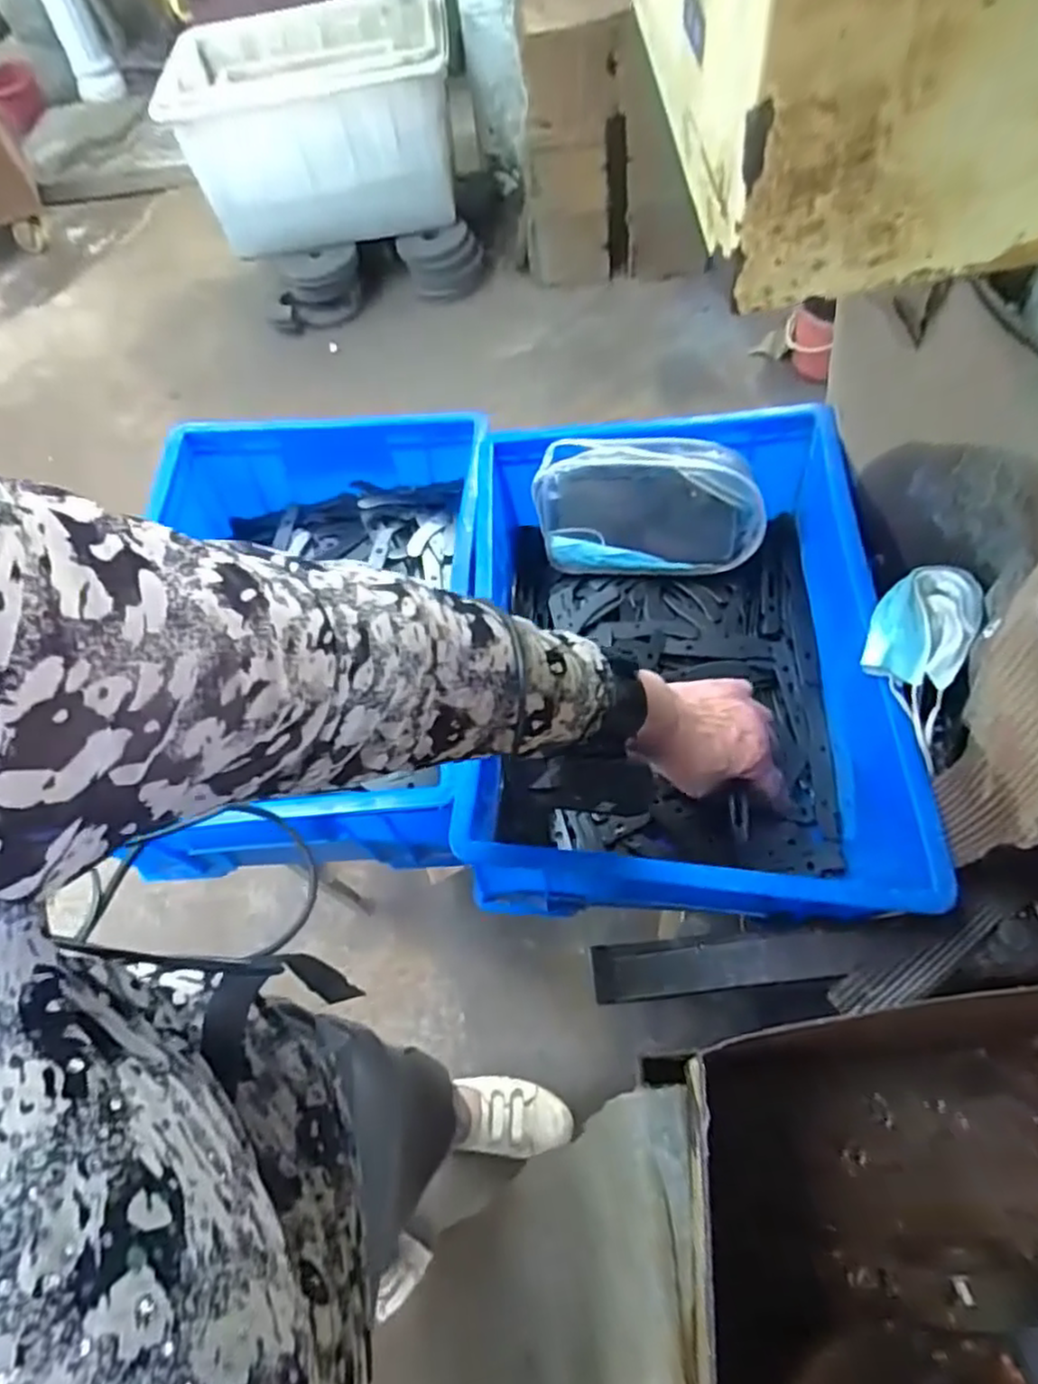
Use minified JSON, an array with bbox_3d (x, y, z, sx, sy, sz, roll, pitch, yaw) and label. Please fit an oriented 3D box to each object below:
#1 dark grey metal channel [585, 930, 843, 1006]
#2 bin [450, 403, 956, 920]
[{"bbox_3d":[0.130,0.182,0.473,0.157,0.027,0.035,-5,60,1],"label":"dark grey metal channel"},{"bbox_3d":[0.121,-0.033,0.580,0.322,0.132,0.426,1,61,4],"label":"bin"}]

